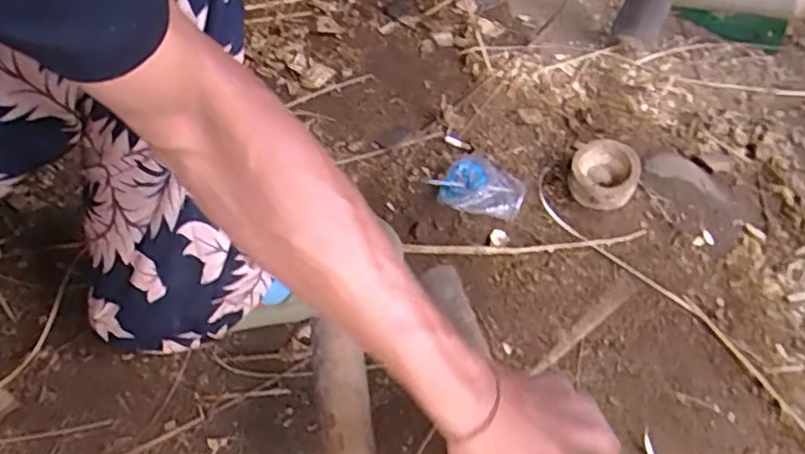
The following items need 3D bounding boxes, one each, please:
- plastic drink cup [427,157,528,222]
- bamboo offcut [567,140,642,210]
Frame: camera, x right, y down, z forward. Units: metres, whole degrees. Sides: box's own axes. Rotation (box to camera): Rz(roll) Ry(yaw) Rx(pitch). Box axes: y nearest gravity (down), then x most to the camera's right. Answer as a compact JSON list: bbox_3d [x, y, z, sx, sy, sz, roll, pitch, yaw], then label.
[{"bbox_3d":[0.089,-0.048,0.709,0.102,0.036,0.074,22,55,10],"label":"plastic drink cup"},{"bbox_3d":[0.237,-0.060,0.731,0.076,0.035,0.083,24,53,10],"label":"bamboo offcut"}]

